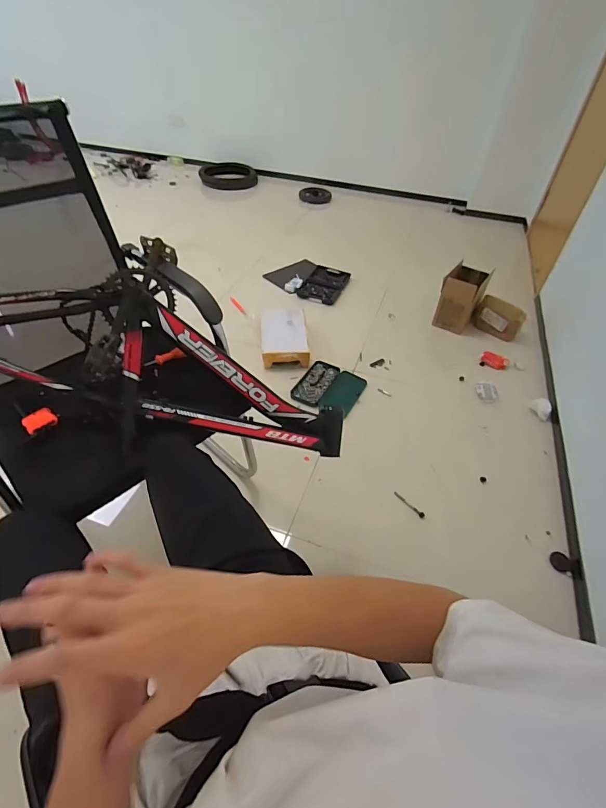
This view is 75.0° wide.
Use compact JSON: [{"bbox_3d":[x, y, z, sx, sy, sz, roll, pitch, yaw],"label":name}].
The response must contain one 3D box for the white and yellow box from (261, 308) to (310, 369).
[{"bbox_3d":[-0.082,-0.297,1.771,0.208,0.090,0.323,-4,45,-7],"label":"white and yellow box"}]

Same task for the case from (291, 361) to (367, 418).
[{"bbox_3d":[0.109,-0.073,1.611,0.249,0.025,0.258,21,48,17],"label":"case"}]

